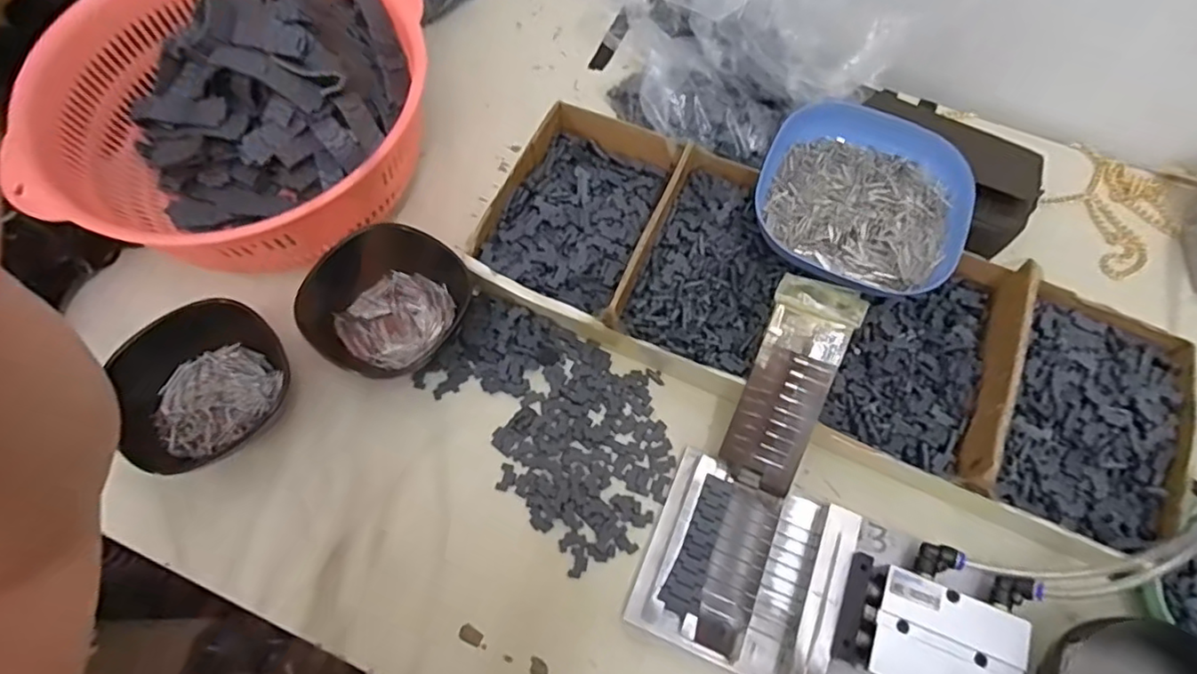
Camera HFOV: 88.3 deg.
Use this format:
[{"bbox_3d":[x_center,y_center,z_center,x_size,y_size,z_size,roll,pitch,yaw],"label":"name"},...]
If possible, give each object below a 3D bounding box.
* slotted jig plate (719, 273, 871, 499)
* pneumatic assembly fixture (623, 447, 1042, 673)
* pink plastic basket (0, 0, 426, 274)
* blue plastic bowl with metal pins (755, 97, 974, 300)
[{"bbox_3d":[0.122,0.031,0.397,0.050,0.009,0.136,21,91,8],"label":"slotted jig plate"},{"bbox_3d":[0.138,0.162,0.375,0.214,0.037,0.113,22,68,8],"label":"pneumatic assembly fixture"},{"bbox_3d":[-0.253,-0.159,0.468,0.252,0.120,0.258,1,66,-1],"label":"pink plastic basket"},{"bbox_3d":[0.189,-0.099,0.449,0.139,0.047,0.126,24,68,9],"label":"blue plastic bowl with metal pins"}]

